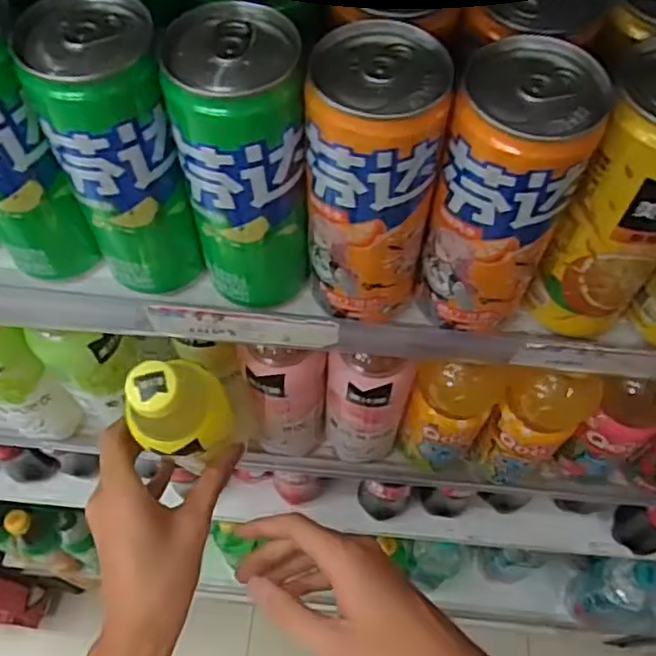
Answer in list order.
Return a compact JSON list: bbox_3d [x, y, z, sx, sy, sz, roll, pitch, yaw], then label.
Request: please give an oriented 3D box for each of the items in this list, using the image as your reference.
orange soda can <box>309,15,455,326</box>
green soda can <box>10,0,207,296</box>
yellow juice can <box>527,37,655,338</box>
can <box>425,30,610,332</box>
[{"bbox_3d":[0.020,-0.060,0.303,0.055,0.135,0.051,2,61,1],"label":"orange soda can"},{"bbox_3d":[-0.094,-0.076,0.312,0.049,0.142,0.049,0,61,0],"label":"green soda can"},{"bbox_3d":[0.136,-0.053,0.305,0.053,0.140,0.056,0,61,0],"label":"yellow juice can"},{"bbox_3d":[0.076,-0.055,0.298,0.054,0.130,0.051,0,61,0],"label":"can"}]

